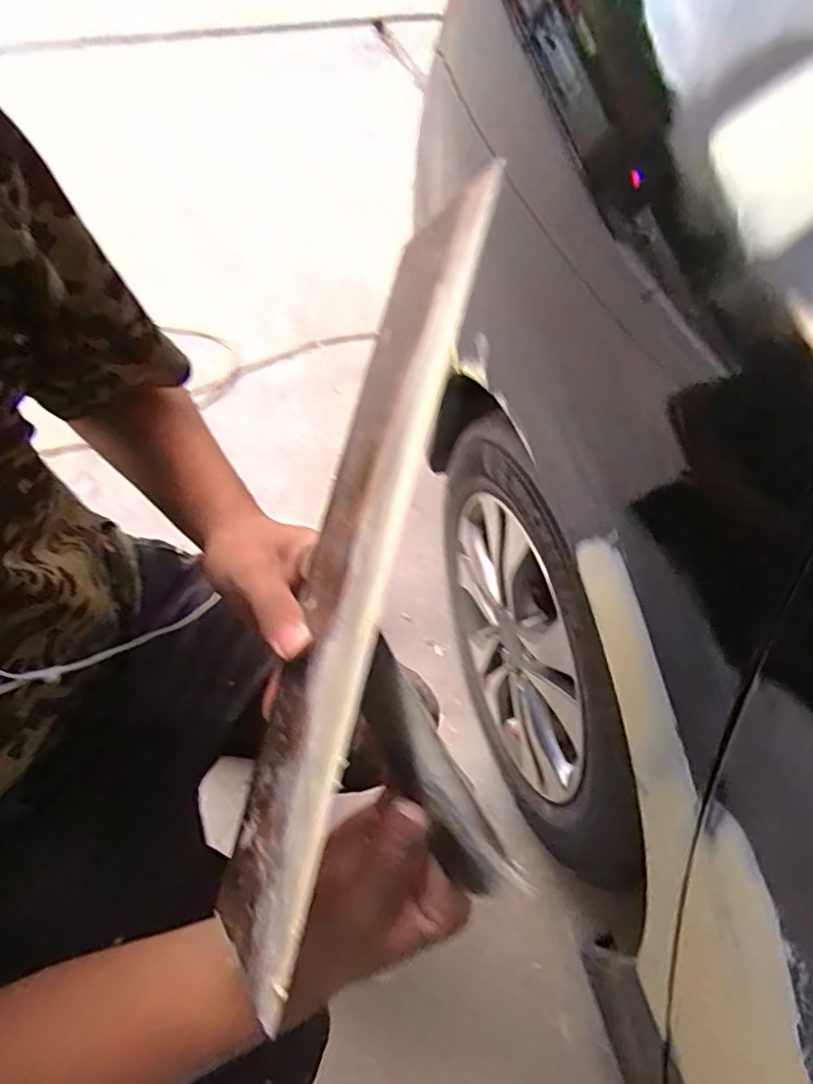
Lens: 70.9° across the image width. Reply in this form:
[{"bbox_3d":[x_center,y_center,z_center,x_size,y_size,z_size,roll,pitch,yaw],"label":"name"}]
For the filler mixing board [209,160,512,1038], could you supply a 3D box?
[{"bbox_3d":[-0.026,0.008,0.268,0.007,0.085,0.356,19,82,-29],"label":"filler mixing board"}]

